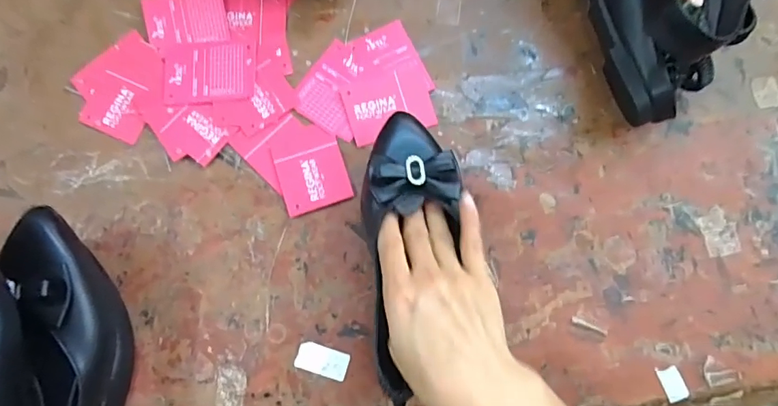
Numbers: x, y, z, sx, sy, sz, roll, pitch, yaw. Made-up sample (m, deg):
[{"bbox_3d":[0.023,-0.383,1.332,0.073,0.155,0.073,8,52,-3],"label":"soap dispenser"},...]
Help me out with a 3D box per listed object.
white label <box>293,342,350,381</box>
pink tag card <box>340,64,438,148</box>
[{"bbox_3d":[-0.052,0.123,0.368,0.040,0.004,0.021,17,79,4],"label":"white label"},{"bbox_3d":[0.001,-0.084,0.404,0.075,0.004,0.055,-17,79,-3],"label":"pink tag card"}]

